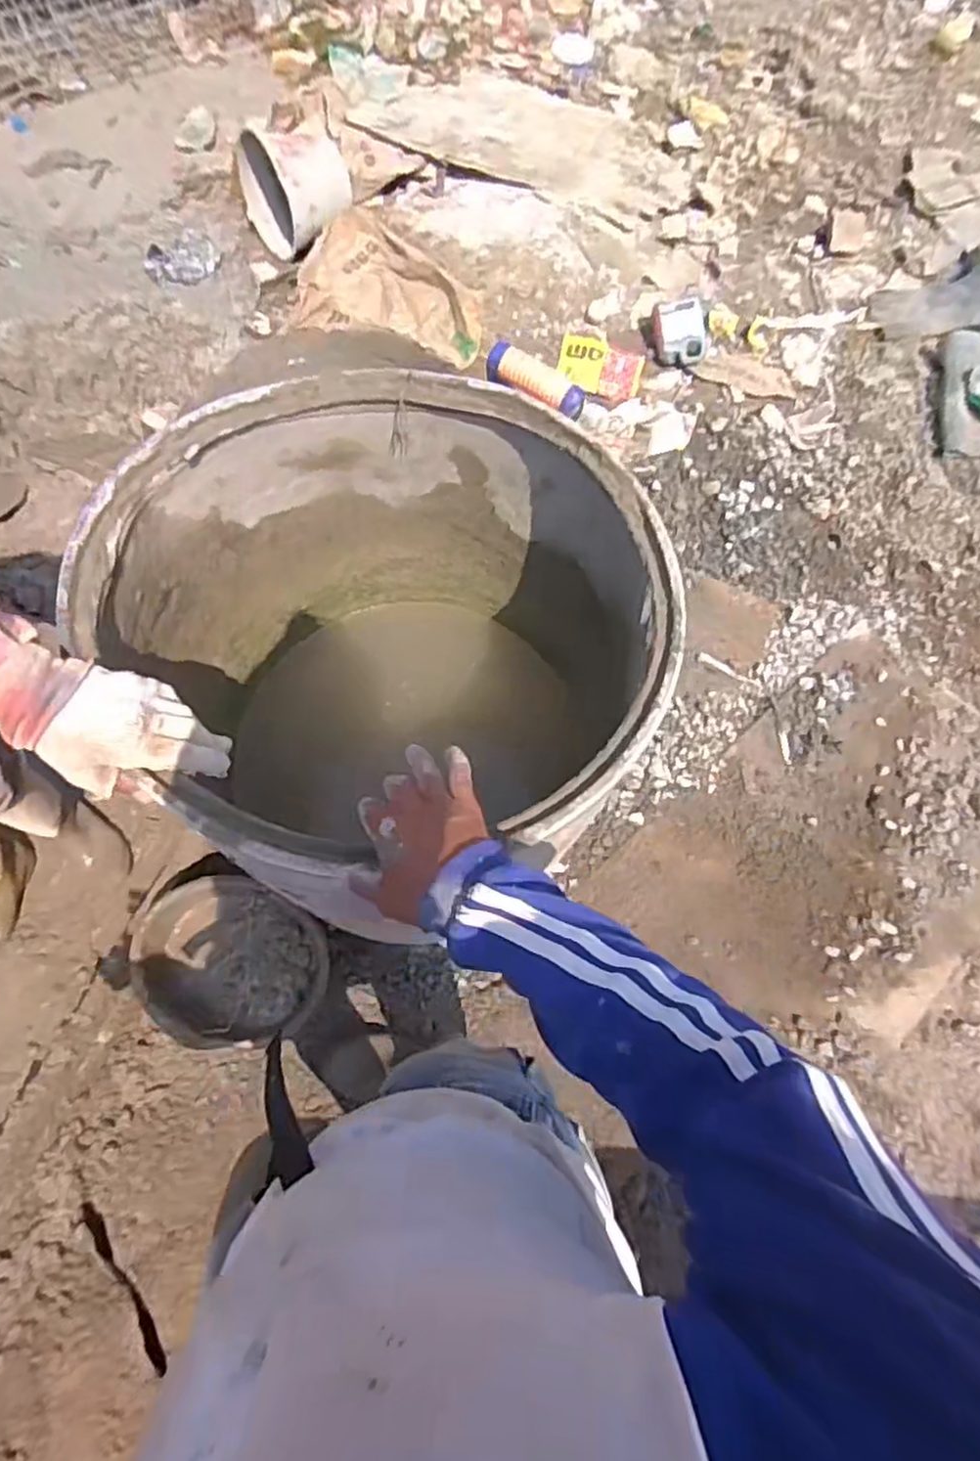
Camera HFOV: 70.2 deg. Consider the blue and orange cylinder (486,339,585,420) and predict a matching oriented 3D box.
[{"bbox_3d":[0.047,-0.368,0.732,0.115,0.027,0.027,34,71,8],"label":"blue and orange cylinder"}]

